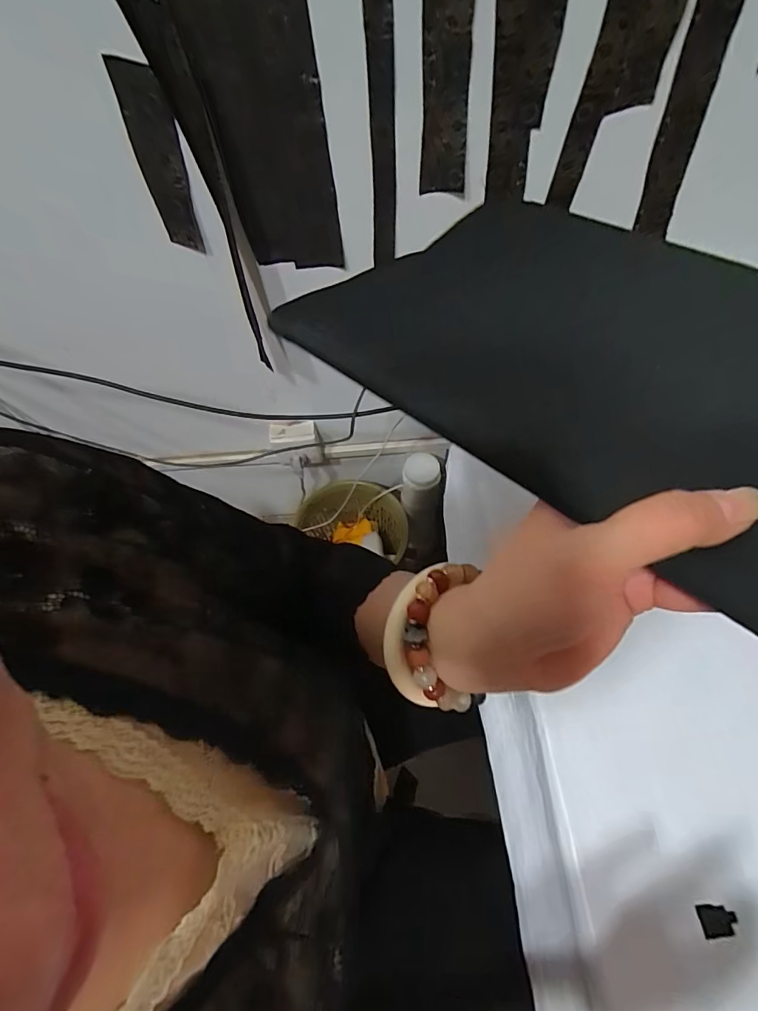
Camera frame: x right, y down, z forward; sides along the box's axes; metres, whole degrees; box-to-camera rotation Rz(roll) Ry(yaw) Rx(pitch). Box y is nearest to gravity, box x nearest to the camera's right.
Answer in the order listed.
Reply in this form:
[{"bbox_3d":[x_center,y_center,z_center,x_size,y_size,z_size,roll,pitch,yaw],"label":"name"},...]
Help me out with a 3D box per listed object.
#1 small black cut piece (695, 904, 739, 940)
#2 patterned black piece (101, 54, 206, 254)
[{"bbox_3d":[0.264,0.322,0.353,0.030,0.004,0.021,-5,64,2],"label":"small black cut piece"},{"bbox_3d":[-0.232,-0.360,0.486,0.050,0.173,0.007,8,62,-3],"label":"patterned black piece"}]

